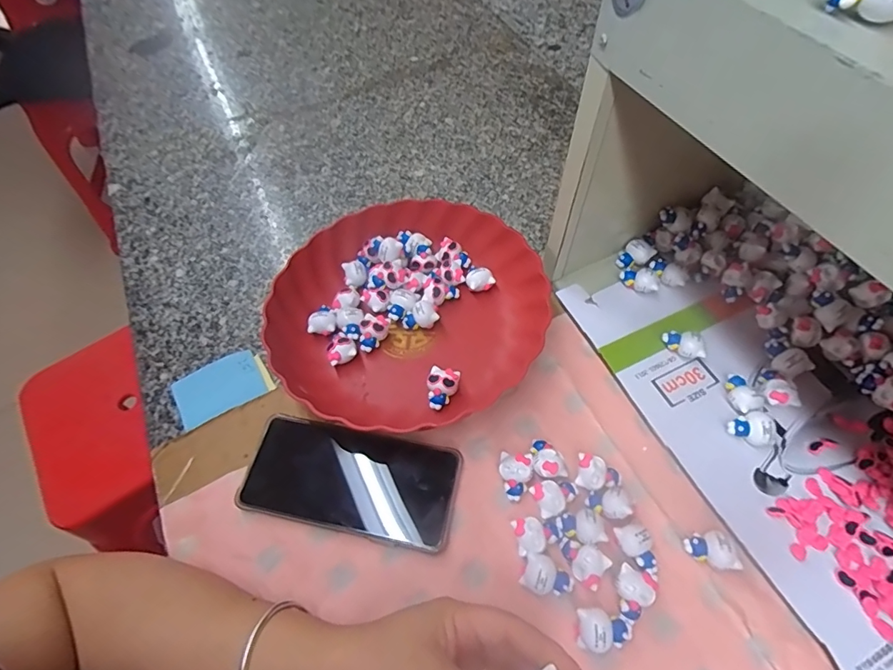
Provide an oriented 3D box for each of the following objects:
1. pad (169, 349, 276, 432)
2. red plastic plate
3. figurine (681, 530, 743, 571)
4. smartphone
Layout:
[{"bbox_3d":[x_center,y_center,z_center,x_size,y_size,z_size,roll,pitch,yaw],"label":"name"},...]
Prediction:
[{"bbox_3d":[-0.207,0.047,0.437,0.081,0.004,0.059,-30,61,-14],"label":"pad"},{"bbox_3d":[-0.038,-0.029,0.439,0.236,0.048,0.228,-2,58,3],"label":"red plastic plate"},{"bbox_3d":[0.190,0.155,0.339,0.035,0.018,0.024,1,58,5],"label":"figurine"},{"bbox_3d":[-0.075,0.113,0.370,0.163,0.012,0.077,10,69,5],"label":"smartphone"}]

